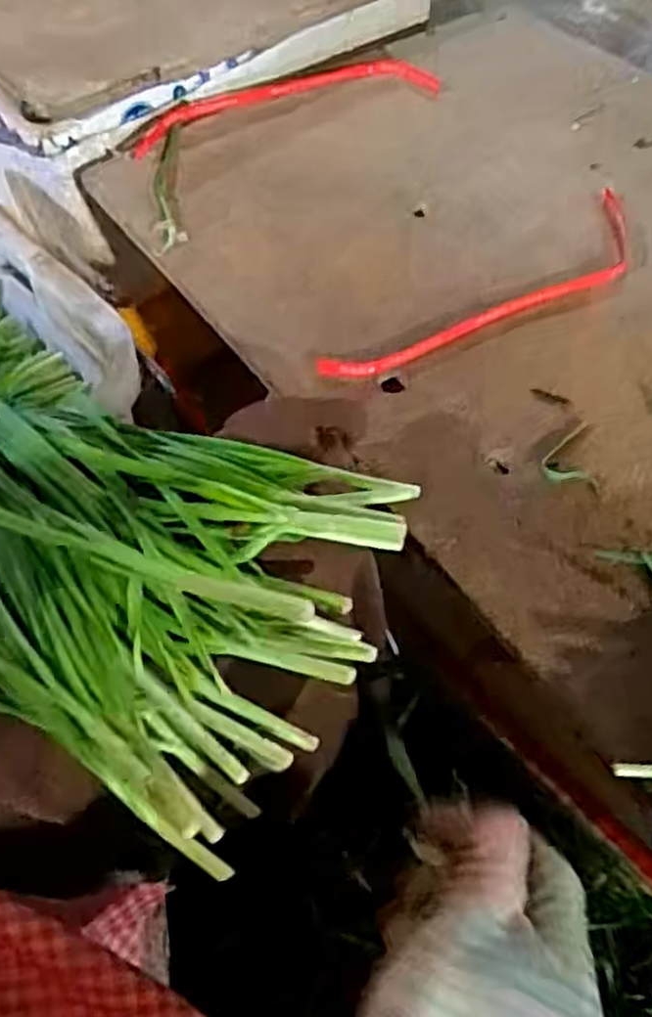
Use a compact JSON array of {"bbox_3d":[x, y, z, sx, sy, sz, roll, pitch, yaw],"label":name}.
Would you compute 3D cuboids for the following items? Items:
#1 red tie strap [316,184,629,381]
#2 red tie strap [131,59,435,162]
[{"bbox_3d":[0.135,-0.160,0.584,0.308,0.013,0.074,-33,62,-18],"label":"red tie strap"},{"bbox_3d":[-0.043,-0.386,0.737,0.292,0.009,0.070,-18,58,-10],"label":"red tie strap"}]

